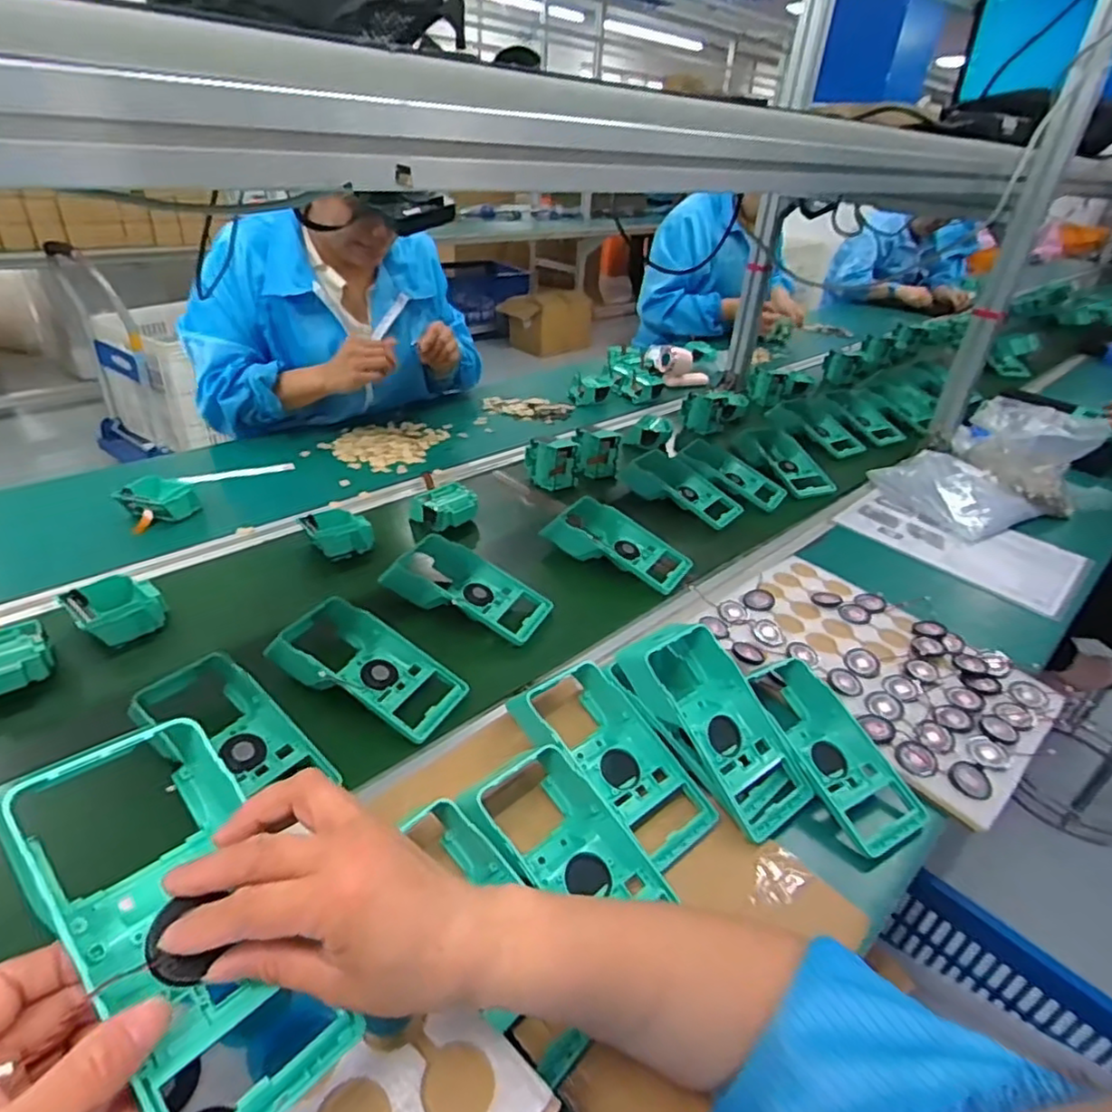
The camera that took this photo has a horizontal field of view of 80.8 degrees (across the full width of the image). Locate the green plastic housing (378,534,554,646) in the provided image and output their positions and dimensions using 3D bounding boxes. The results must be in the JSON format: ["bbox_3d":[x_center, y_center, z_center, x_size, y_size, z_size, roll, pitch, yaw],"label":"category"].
[{"bbox_3d":[-0.100,0.033,0.743,0.188,0.048,0.097,16,32,17],"label":"green plastic housing"}]

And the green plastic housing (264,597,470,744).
[{"bbox_3d":[-0.184,0.104,0.620,0.183,0.056,0.097,19,33,20],"label":"green plastic housing"}]

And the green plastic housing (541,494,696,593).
[{"bbox_3d":[0.083,-0.016,0.845,0.183,0.049,0.101,18,32,19],"label":"green plastic housing"}]

